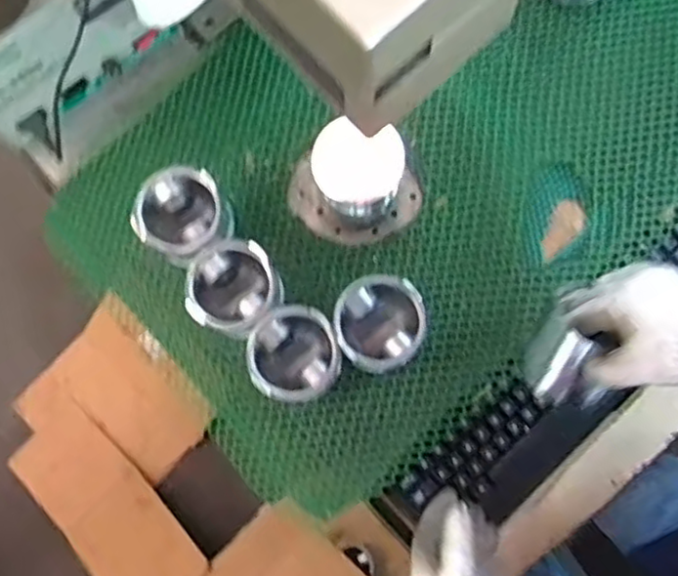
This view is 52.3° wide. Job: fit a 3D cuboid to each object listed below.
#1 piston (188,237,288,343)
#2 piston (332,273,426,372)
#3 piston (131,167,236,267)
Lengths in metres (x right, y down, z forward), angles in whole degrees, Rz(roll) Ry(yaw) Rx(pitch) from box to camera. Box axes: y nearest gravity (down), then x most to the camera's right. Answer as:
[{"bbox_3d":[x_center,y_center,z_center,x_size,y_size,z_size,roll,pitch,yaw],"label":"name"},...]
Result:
[{"bbox_3d":[-0.089,0.005,0.608,0.074,0.078,0.074,0,78,1],"label":"piston"},{"bbox_3d":[0.034,0.033,0.594,0.073,0.070,0.075,0,78,1],"label":"piston"},{"bbox_3d":[-0.139,-0.062,0.626,0.077,0.073,0.072,3,78,2],"label":"piston"}]

